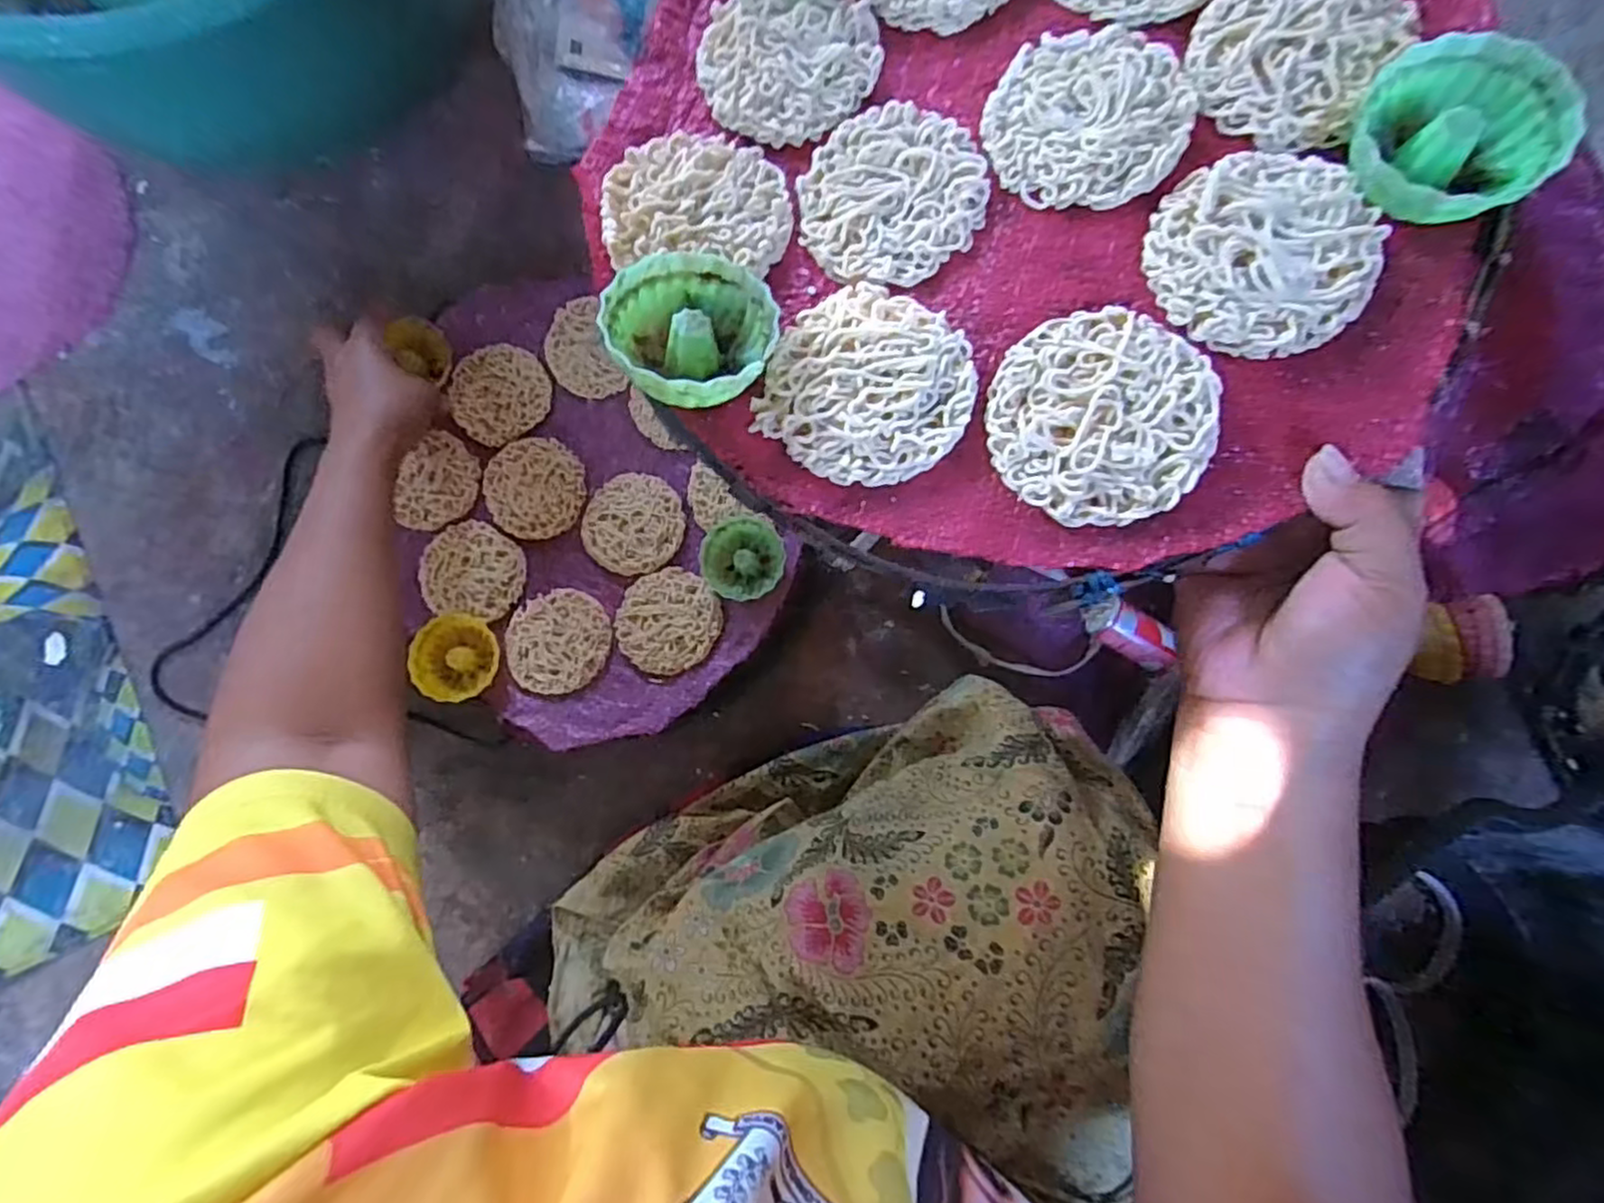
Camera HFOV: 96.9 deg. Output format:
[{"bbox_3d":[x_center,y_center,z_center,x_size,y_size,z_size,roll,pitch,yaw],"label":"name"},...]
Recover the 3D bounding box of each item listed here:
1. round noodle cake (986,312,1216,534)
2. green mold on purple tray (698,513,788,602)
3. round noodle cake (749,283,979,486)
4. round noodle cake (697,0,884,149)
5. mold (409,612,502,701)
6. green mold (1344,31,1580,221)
[{"bbox_3d":[0.104,-0.066,0.248,0.070,0.021,0.075,0,84,-2],"label":"round noodle cake"},{"bbox_3d":[-0.044,-0.033,0.533,0.060,0.022,0.063,0,84,-2],"label":"green mold on purple tray"},{"bbox_3d":[0.025,-0.080,0.261,0.072,0.013,0.072,0,84,-2],"label":"round noodle cake"},{"bbox_3d":[-0.005,-0.227,0.296,0.072,0.008,0.072,0,84,-2],"label":"round noodle cake"},{"bbox_3d":[-0.245,0.039,0.506,0.055,0.023,0.062,-9,84,-3],"label":"mold"},{"bbox_3d":[0.217,-0.156,0.239,0.059,0.025,0.060,0,84,-2],"label":"green mold"}]

